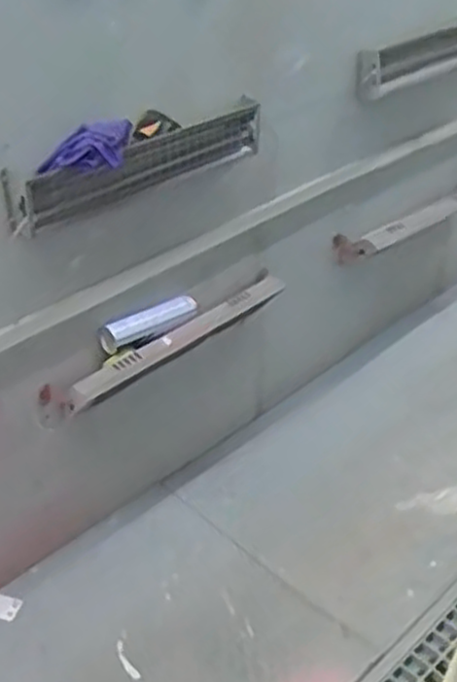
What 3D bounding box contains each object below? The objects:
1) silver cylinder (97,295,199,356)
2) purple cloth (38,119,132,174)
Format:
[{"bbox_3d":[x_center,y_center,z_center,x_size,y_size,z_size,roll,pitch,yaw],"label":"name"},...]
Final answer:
[{"bbox_3d":[-0.177,-0.049,1.791,0.261,0.059,0.056,-29,43,-33],"label":"silver cylinder"},{"bbox_3d":[-0.267,-0.366,1.478,0.196,0.075,0.048,-16,37,-20],"label":"purple cloth"}]

